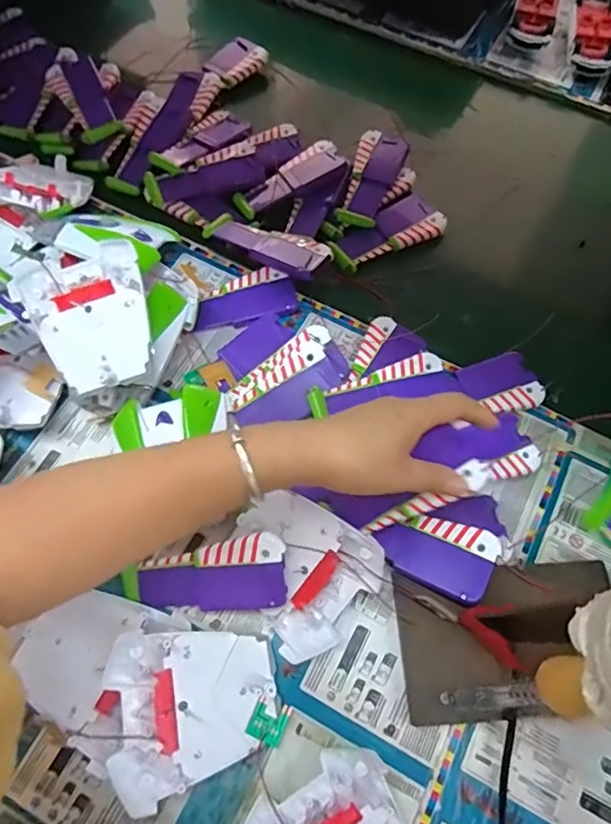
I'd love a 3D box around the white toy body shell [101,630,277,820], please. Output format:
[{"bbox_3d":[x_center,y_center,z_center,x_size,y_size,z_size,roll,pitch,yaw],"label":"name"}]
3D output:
[{"bbox_3d":[-0.081,0.204,0.364,0.118,0.032,0.101,1,68,0],"label":"white toy body shell"}]

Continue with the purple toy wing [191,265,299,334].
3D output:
[{"bbox_3d":[-0.058,-0.102,0.504,0.096,0.016,0.054,-20,69,-8],"label":"purple toy wing"}]

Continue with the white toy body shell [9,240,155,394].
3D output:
[{"bbox_3d":[-0.171,-0.077,0.436,0.094,0.033,0.115,-17,87,4],"label":"white toy body shell"}]

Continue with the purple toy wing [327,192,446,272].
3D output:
[{"bbox_3d":[0.082,-0.180,0.547,0.126,0.011,0.054,-34,72,-13],"label":"purple toy wing"}]

